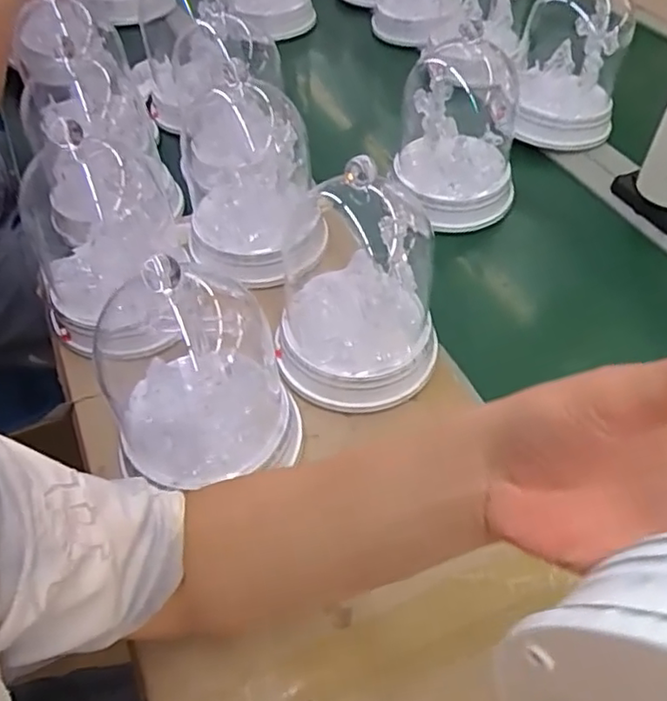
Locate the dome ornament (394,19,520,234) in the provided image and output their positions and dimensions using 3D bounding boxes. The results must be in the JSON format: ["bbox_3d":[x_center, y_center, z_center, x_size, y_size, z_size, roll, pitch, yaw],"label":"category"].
[{"bbox_3d":[0.142,-0.246,0.699,0.132,0.178,0.113,5,51,7],"label":"dome ornament"}]

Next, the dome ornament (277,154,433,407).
[{"bbox_3d":[0.024,-0.063,0.526,0.138,0.192,0.141,8,50,7],"label":"dome ornament"}]

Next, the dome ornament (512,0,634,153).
[{"bbox_3d":[0.291,-0.354,0.780,0.143,0.181,0.132,11,52,11],"label":"dome ornament"}]

